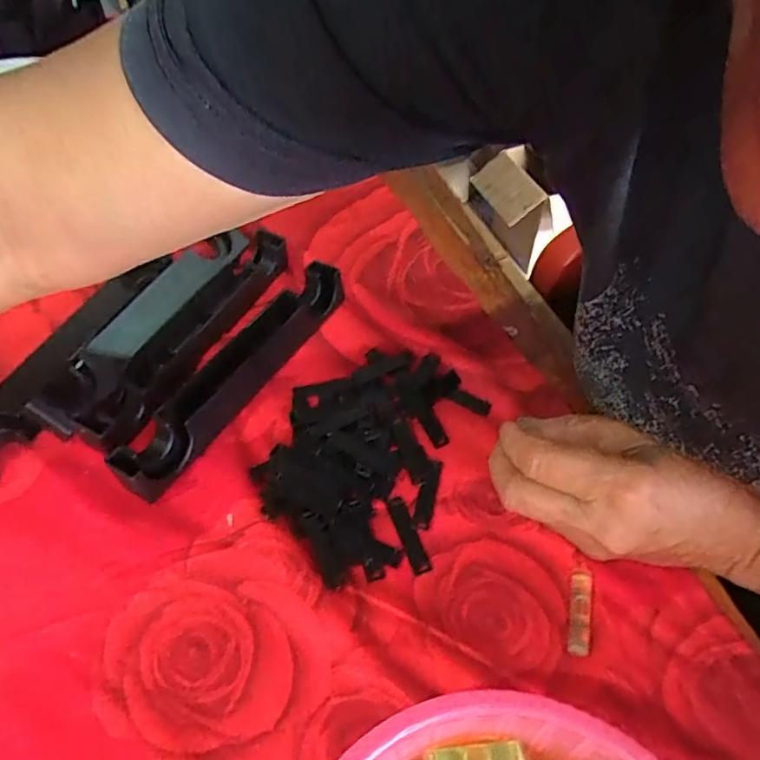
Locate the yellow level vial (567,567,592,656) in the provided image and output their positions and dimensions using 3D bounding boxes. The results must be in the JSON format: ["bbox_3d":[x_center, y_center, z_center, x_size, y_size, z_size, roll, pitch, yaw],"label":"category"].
[{"bbox_3d":[0.101,0.117,0.292,0.009,0.005,0.041,12,52,9],"label":"yellow level vial"}]

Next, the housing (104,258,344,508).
[{"bbox_3d":[-0.089,-0.006,0.370,0.027,0.031,0.191,26,55,19],"label":"housing"}]

